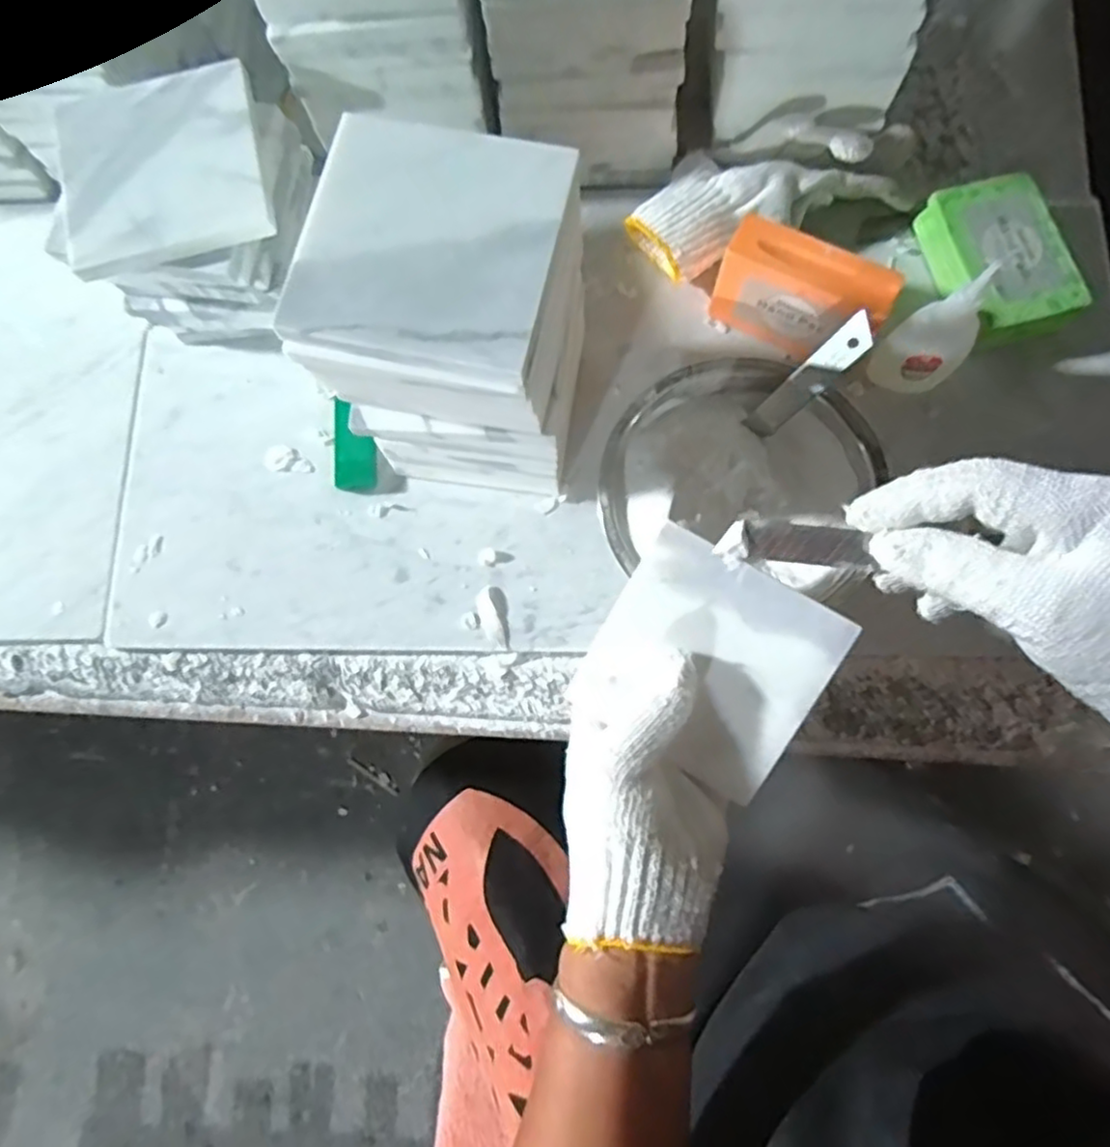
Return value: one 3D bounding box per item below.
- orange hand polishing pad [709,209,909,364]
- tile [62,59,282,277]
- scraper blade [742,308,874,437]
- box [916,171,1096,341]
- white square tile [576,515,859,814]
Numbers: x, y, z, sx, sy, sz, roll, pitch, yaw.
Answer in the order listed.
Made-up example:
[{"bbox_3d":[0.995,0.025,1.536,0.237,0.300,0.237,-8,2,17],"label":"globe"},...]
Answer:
[{"bbox_3d":[0.142,-0.163,0.400,0.091,0.063,0.032,29,81,5],"label":"orange hand polishing pad"},{"bbox_3d":[-0.200,-0.207,0.346,0.101,0.012,0.101,-15,80,-2],"label":"tile"},{"bbox_3d":[0.134,-0.102,0.359,0.008,0.082,0.017,-28,79,-40],"label":"scraper blade"},{"bbox_3d":[0.267,-0.186,0.409,0.060,0.031,0.096,-14,80,-2],"label":"box"},{"bbox_3d":[0.072,0.040,0.320,0.100,0.005,0.095,32,98,8],"label":"white square tile"}]

